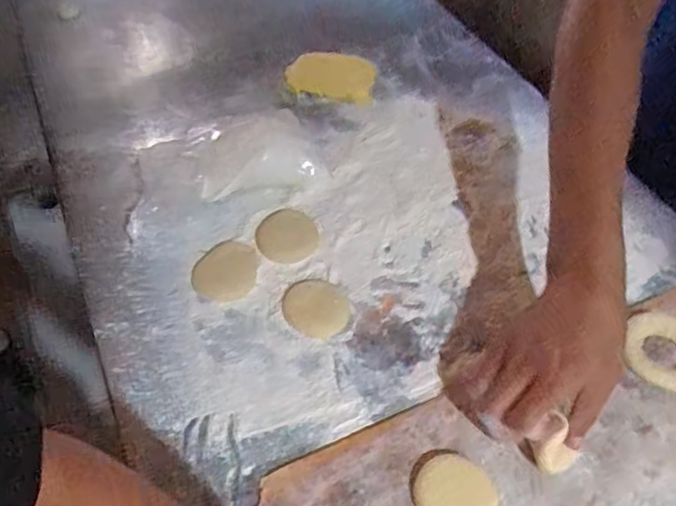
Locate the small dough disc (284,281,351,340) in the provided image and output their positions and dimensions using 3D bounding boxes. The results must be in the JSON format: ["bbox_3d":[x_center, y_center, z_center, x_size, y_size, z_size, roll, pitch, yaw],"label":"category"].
[{"bbox_3d":[-0.020,0.053,0.545,0.064,0.004,0.060,1,51,-1],"label":"small dough disc"}]

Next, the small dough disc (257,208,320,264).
[{"bbox_3d":[-0.053,-0.019,0.594,0.062,0.008,0.065,1,51,-1],"label":"small dough disc"}]

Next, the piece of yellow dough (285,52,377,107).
[{"bbox_3d":[-0.008,-0.232,0.730,0.107,0.032,0.058,14,52,10],"label":"piece of yellow dough"}]

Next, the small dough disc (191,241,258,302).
[{"bbox_3d":[-0.113,0.017,0.568,0.059,0.006,0.065,12,52,8],"label":"small dough disc"}]

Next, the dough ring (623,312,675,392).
[{"bbox_3d":[0.306,0.089,0.516,0.074,0.008,0.078,1,51,-1],"label":"dough ring"}]

